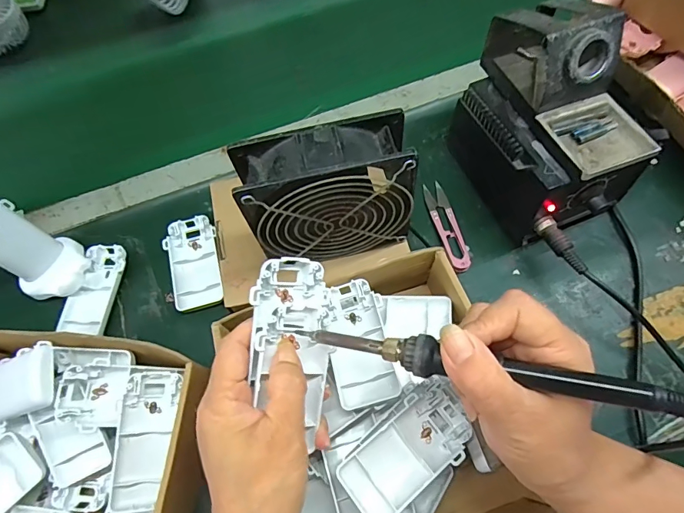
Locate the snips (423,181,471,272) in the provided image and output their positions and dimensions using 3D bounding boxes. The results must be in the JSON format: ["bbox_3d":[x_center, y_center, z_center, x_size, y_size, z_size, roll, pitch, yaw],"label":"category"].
[{"bbox_3d":[0.106,-0.032,0.433,0.023,0.013,0.103,-12,66,-4],"label":"snips"}]

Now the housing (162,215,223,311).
[{"bbox_3d":[-0.144,0.006,0.421,0.046,0.014,0.093,-18,66,-6],"label":"housing"}]

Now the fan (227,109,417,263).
[{"bbox_3d":[-0.010,-0.042,0.322,0.120,0.112,0.049,-9,66,-3],"label":"fan"}]

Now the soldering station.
[{"bbox_3d":[0.180,-0.118,0.387,0.099,0.152,0.170,-19,67,-7],"label":"soldering station"}]

